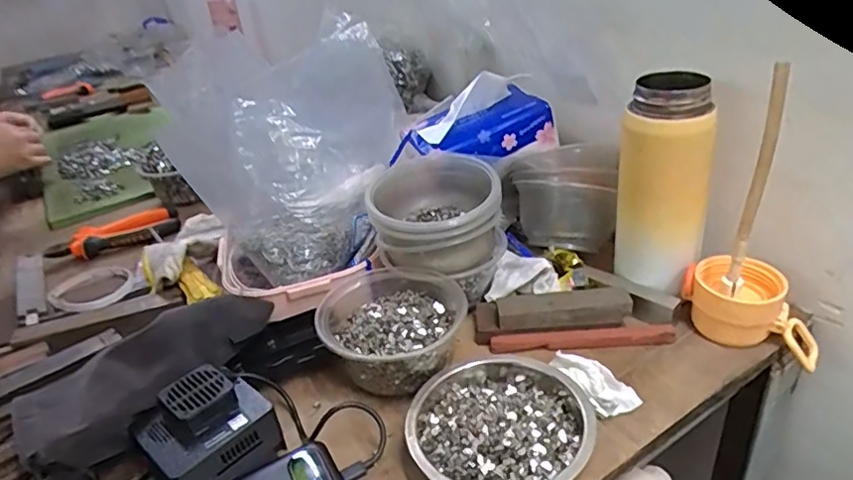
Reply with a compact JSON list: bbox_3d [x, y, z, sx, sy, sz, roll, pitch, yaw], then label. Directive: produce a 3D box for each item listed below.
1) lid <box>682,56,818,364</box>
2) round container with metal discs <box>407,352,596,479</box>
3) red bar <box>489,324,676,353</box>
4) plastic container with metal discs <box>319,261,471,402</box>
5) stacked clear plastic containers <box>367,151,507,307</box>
[{"bbox_3d":[0.251,-0.012,0.421,0.096,0.200,0.062,20,39,39],"label":"lid"},{"bbox_3d":[0.049,0.126,0.399,0.118,0.032,0.129,-6,29,3],"label":"round container with metal discs"},{"bbox_3d":[0.128,0.081,0.475,0.147,0.011,0.015,-4,30,5],"label":"red bar"},{"bbox_3d":[-0.026,0.073,0.467,0.115,0.050,0.115,-14,30,-11],"label":"plastic container with metal discs"},{"bbox_3d":[0.011,-0.013,0.527,0.112,0.095,0.113,-7,29,1],"label":"stacked clear plastic containers"}]

